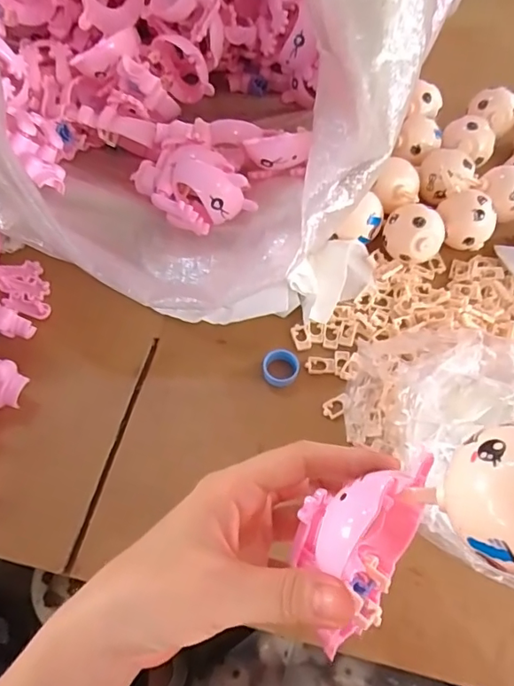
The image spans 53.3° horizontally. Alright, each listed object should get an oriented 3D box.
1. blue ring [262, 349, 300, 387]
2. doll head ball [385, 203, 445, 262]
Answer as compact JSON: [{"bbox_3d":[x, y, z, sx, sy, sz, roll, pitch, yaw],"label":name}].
[{"bbox_3d":[0.018,0.019,0.386,0.026,0.009,0.027,1,61,-1],"label":"blue ring"},{"bbox_3d":[0.129,-0.088,0.425,0.049,0.044,0.042,22,63,10],"label":"doll head ball"}]

